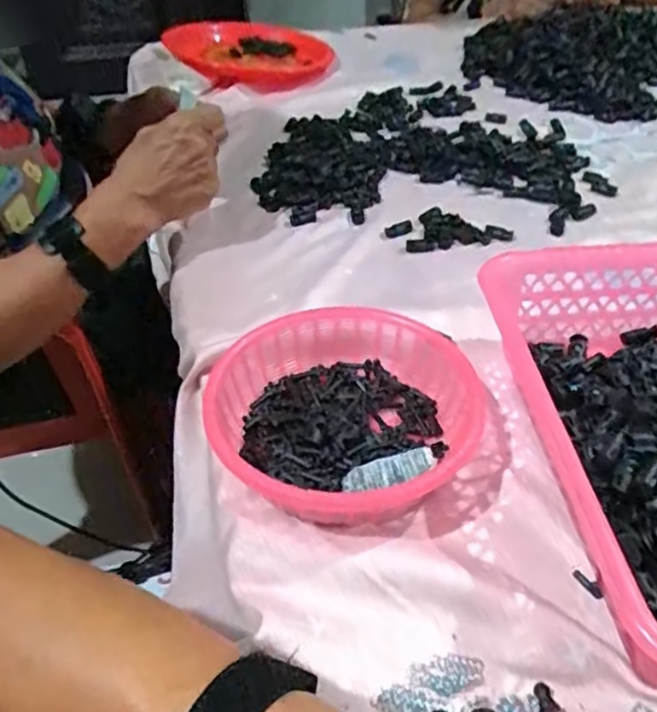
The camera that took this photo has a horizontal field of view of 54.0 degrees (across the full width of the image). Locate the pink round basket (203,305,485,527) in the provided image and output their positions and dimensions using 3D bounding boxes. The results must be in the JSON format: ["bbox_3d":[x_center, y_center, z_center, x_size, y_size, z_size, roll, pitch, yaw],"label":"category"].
[{"bbox_3d":[0.009,0.038,0.421,0.155,0.051,0.167,0,41,0],"label":"pink round basket"}]

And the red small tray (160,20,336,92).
[{"bbox_3d":[-0.118,-0.489,1.023,0.239,0.045,0.228,-15,44,-17],"label":"red small tray"}]

